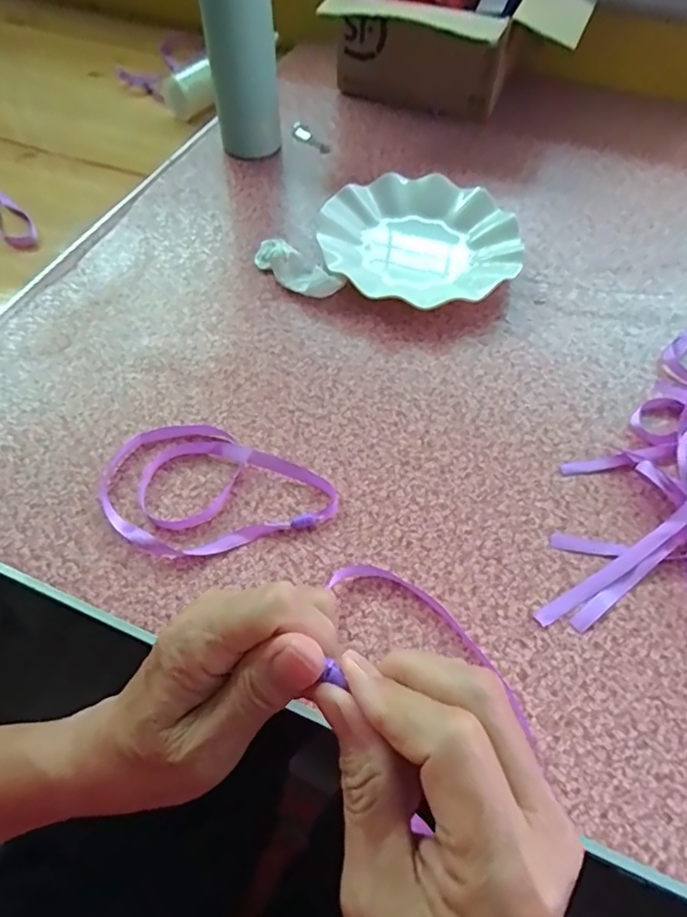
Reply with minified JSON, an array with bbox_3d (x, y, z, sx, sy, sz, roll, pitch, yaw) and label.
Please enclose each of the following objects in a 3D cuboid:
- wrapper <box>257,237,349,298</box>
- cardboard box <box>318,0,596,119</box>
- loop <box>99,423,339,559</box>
[{"bbox_3d":[-0.045,-0.172,0.494,0.092,0.025,0.034,35,64,19],"label":"wrapper"},{"bbox_3d":[0.125,-0.498,0.607,0.262,0.178,0.188,12,59,7],"label":"cardboard box"},{"bbox_3d":[-0.091,0.026,0.368,0.156,0.011,0.099,24,61,14],"label":"loop"}]

